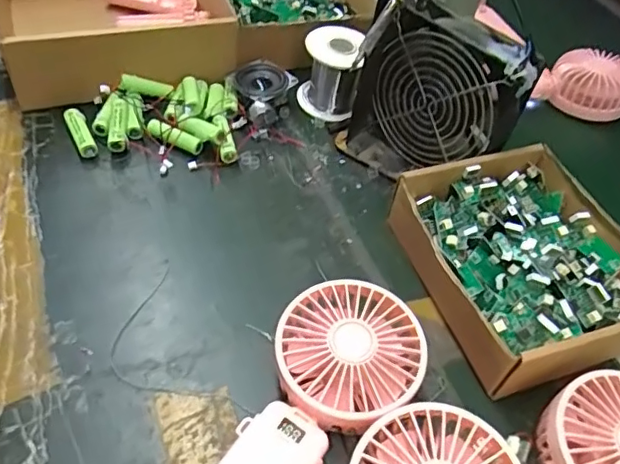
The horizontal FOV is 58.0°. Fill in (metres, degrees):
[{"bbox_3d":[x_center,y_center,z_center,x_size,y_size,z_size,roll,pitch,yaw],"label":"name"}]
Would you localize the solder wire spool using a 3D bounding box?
[{"bbox_3d":[0.019,-0.149,0.519,0.055,0.065,0.055,8,49,0],"label":"solder wire spool"}]

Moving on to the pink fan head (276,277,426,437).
[{"bbox_3d":[0.023,0.077,0.343,0.082,0.046,0.087,3,49,-4],"label":"pink fan head"}]

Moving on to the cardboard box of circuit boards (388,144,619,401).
[{"bbox_3d":[0.152,0.023,0.404,0.153,0.050,0.173,-14,53,-18],"label":"cardboard box of circuit boards"}]

